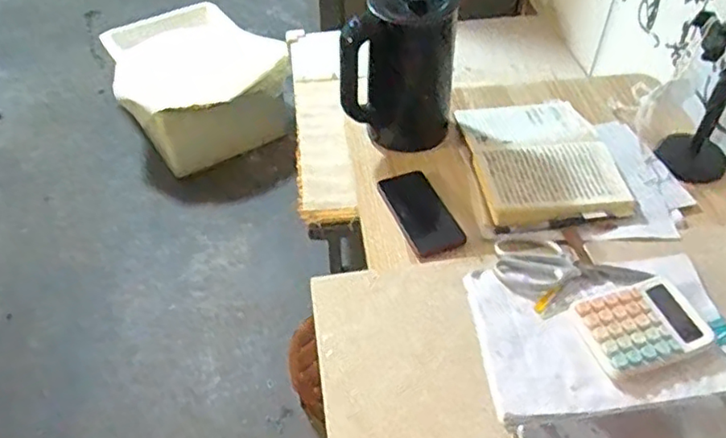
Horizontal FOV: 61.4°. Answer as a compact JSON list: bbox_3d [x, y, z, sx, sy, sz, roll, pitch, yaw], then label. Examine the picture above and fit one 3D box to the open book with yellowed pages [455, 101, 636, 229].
[{"bbox_3d":[0.277,-0.113,0.961,0.209,0.020,0.295,-3,47,-2],"label":"open book with yellowed pages"}]

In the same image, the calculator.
[{"bbox_3d":[0.327,0.127,0.729,0.142,0.018,0.106,-17,49,-14],"label":"calculator"}]

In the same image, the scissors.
[{"bbox_3d":[0.274,0.063,0.808,0.191,0.017,0.105,5,47,5],"label":"scissors"}]

